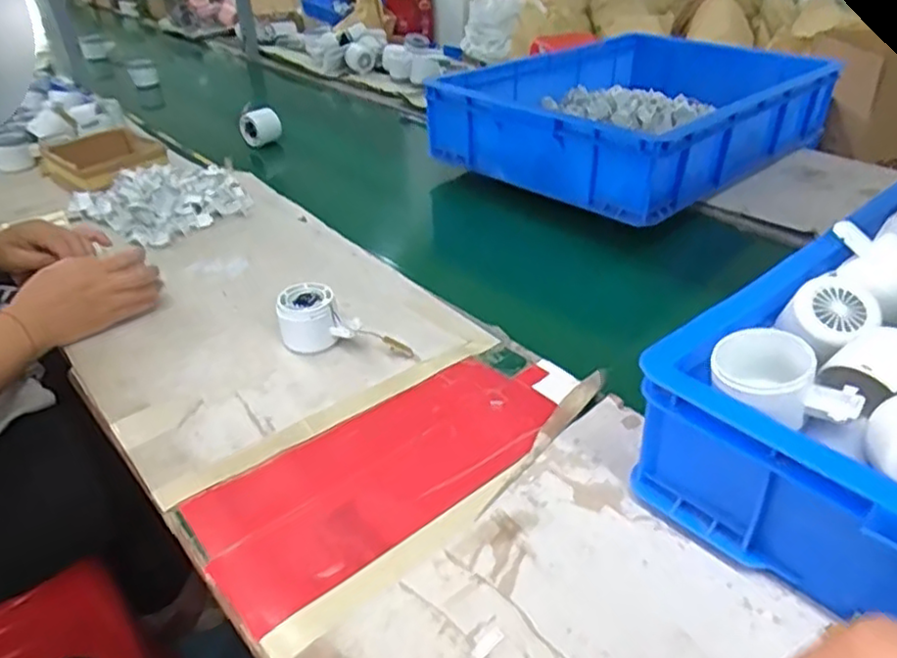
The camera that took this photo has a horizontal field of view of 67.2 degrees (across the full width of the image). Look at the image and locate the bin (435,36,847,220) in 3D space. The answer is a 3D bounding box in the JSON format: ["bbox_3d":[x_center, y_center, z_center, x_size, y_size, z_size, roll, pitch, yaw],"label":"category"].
[{"bbox_3d":[0.335,-0.363,1.114,0.411,0.128,0.669,27,43,35],"label":"bin"}]

